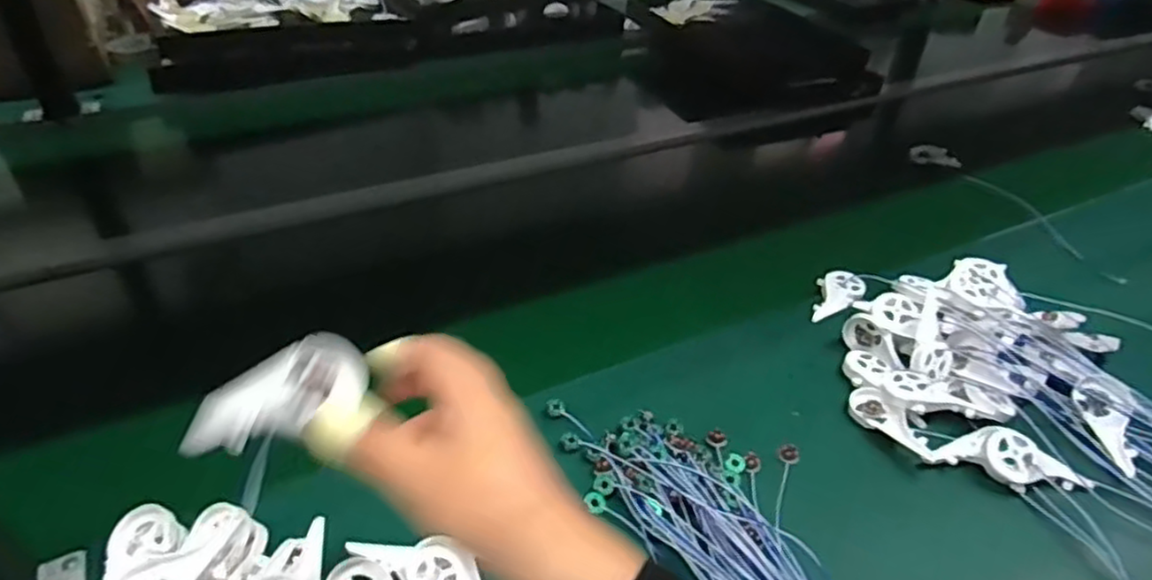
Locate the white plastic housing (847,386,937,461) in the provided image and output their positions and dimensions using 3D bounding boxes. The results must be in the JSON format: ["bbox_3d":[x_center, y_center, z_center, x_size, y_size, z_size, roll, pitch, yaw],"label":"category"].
[{"bbox_3d":[0.287,0.120,0.630,0.035,0.017,0.088,-22,44,-29],"label":"white plastic housing"}]

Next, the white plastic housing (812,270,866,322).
[{"bbox_3d":[0.286,0.005,0.779,0.088,0.014,0.046,-27,47,-33],"label":"white plastic housing"}]

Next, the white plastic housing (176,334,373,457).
[{"bbox_3d":[-0.155,0.056,0.355,0.039,0.026,0.112,58,24,-2],"label":"white plastic housing"}]

